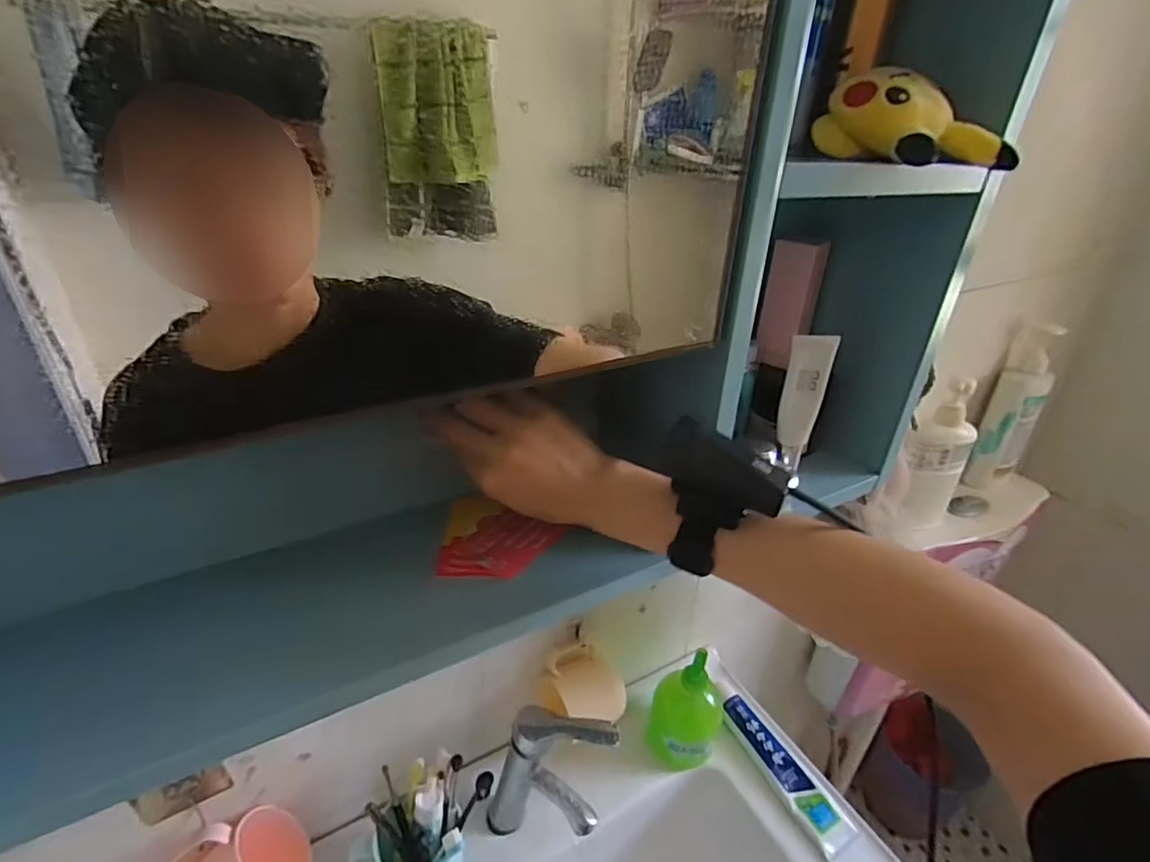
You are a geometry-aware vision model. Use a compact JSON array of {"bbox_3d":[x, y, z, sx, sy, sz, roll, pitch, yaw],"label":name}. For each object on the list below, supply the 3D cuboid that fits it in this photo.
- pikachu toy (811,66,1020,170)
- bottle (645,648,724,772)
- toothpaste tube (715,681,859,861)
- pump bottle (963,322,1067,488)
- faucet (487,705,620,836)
[{"bbox_3d":[0.220,-0.204,0.370,0.090,0.051,0.093,-14,33,-26],"label":"pikachu toy"},{"bbox_3d":[0.134,0.327,0.680,0.081,0.157,0.067,13,31,19],"label":"bottle"},{"bbox_3d":[0.246,0.397,0.695,0.051,0.038,0.207,-14,33,-26],"label":"toothpaste tube"},{"bbox_3d":[0.689,-0.032,0.896,0.073,0.269,0.075,22,35,31],"label":"pump bottle"},{"bbox_3d":[-0.026,0.363,0.603,0.122,0.140,0.073,9,30,13],"label":"faucet"}]

